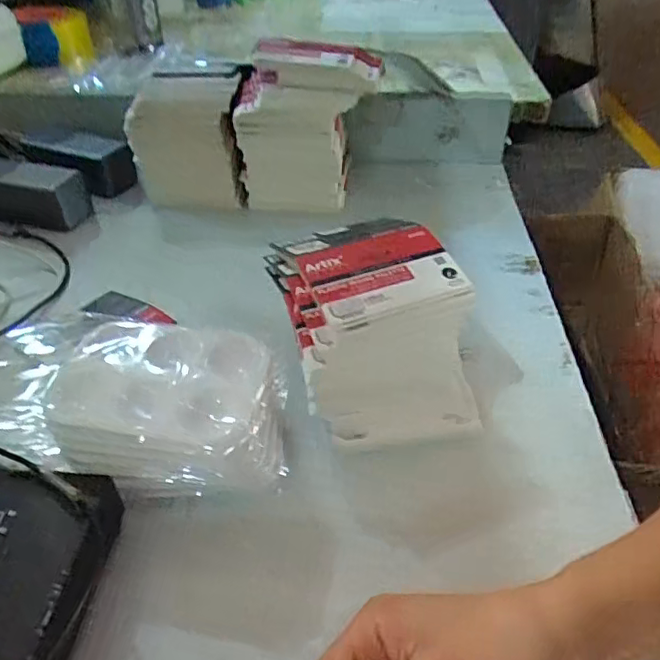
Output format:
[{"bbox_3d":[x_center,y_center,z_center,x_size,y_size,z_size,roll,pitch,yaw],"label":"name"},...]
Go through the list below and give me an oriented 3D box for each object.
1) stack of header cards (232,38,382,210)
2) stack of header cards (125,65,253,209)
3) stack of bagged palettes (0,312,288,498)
[{"bbox_3d":[-0.021,-0.228,0.651,0.140,0.155,0.114,8,41,9],"label":"stack of header cards"},{"bbox_3d":[-0.151,-0.217,0.656,0.120,0.130,0.088,6,41,6],"label":"stack of header cards"},{"bbox_3d":[-0.117,0.053,0.371,0.174,0.081,0.103,4,40,4],"label":"stack of bagged palettes"}]

